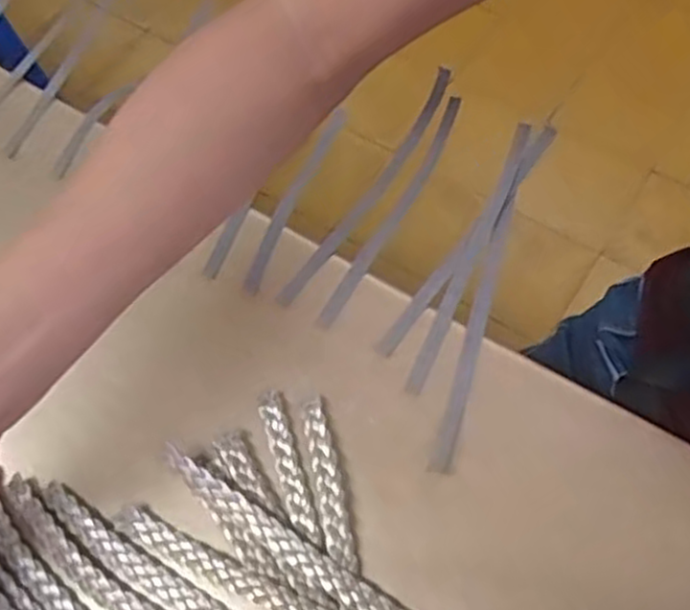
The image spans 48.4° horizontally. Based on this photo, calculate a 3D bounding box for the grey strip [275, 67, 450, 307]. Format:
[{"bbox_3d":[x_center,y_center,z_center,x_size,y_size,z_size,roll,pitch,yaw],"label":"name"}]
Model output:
[{"bbox_3d":[0.014,-0.068,0.431,0.013,0.034,0.162,31,66,18],"label":"grey strip"}]

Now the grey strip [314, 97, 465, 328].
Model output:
[{"bbox_3d":[0.030,-0.056,0.435,0.011,0.014,0.166,25,65,15],"label":"grey strip"}]

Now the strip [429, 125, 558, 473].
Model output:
[{"bbox_3d":[0.077,-0.012,0.408,0.015,0.020,0.207,17,63,11],"label":"strip"}]

